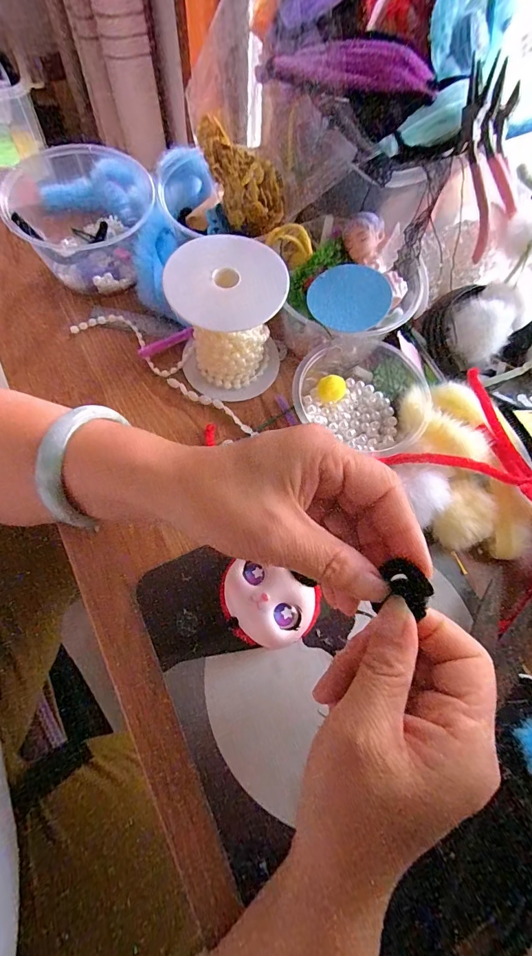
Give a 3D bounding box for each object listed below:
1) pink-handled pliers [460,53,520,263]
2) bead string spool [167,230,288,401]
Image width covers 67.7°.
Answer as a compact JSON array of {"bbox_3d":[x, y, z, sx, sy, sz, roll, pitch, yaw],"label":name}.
[{"bbox_3d":[0.166,-0.232,0.292,0.044,0.115,0.023,-26,30,-6],"label":"pink-handled pliers"},{"bbox_3d":[-0.028,-0.116,0.290,0.079,0.082,0.075,-6,70,-3],"label":"bead string spool"}]

